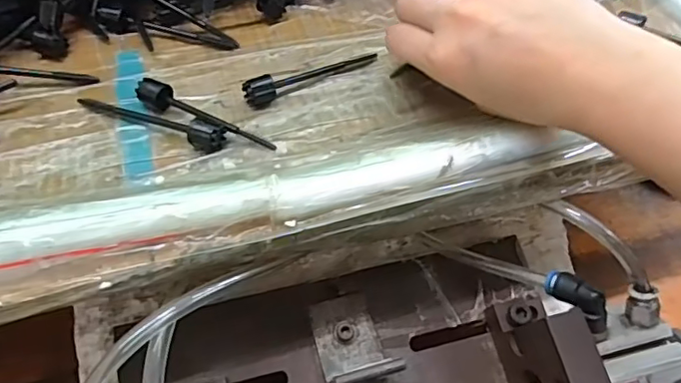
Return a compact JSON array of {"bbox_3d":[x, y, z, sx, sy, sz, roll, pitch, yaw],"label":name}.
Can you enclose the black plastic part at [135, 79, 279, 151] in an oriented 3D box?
[{"bbox_3d":[-0.073,-0.040,0.301,0.085,0.012,0.015,26,54,18],"label":"black plastic part"}]

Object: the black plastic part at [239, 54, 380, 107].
[{"bbox_3d":[-0.016,-0.072,0.332,0.087,0.015,0.011,-28,56,-23],"label":"black plastic part"}]

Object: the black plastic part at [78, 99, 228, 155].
[{"bbox_3d":[-0.102,-0.039,0.300,0.086,0.013,0.012,17,51,12],"label":"black plastic part"}]

